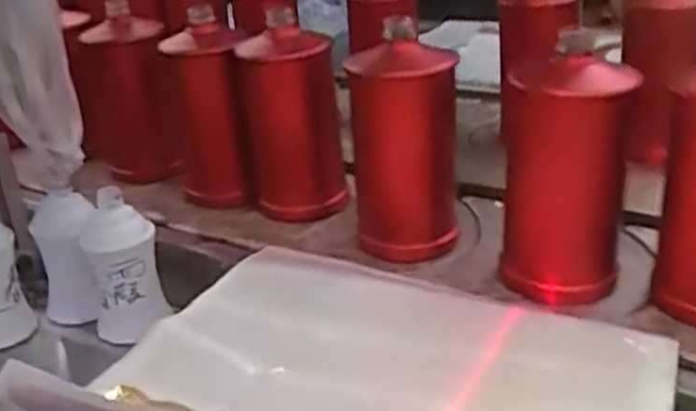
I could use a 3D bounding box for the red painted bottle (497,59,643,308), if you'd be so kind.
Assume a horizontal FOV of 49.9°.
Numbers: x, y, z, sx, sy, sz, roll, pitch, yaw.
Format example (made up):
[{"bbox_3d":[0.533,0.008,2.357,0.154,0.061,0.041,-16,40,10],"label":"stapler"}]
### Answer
[{"bbox_3d":[0.156,-0.016,0.536,0.083,0.168,0.068,5,26,19],"label":"red painted bottle"}]

